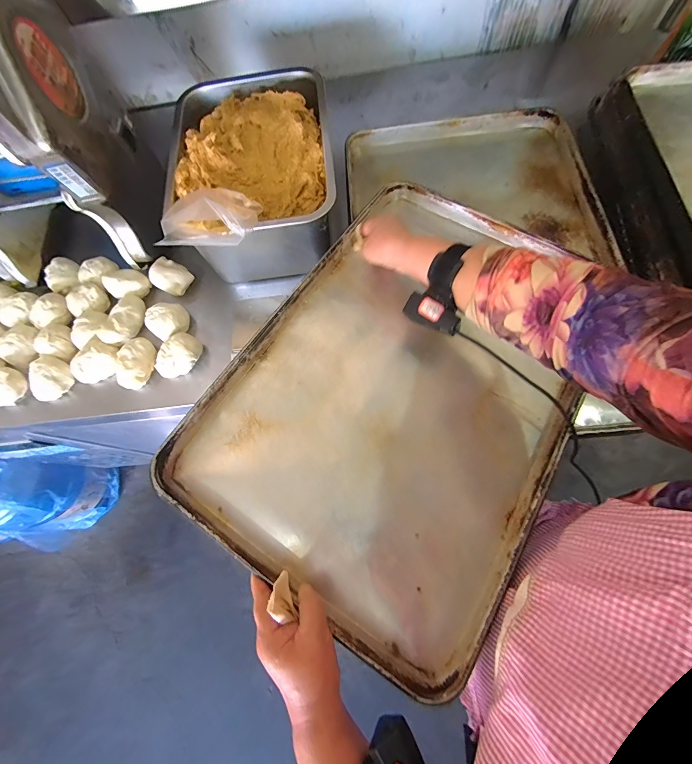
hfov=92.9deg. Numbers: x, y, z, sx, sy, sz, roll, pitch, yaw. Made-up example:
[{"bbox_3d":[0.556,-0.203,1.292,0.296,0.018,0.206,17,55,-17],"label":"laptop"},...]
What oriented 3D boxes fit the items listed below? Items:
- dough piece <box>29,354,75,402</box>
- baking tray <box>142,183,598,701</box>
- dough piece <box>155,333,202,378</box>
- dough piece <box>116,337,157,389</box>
[{"bbox_3d":[-0.516,-0.004,0.573,0.065,0.037,0.076,20,74,11],"label":"dough piece"},{"bbox_3d":[0.089,-0.016,0.449,0.398,0.049,0.591,30,71,15],"label":"baking tray"},{"bbox_3d":[-0.288,-0.046,0.563,0.054,0.038,0.080,40,78,16],"label":"dough piece"},{"bbox_3d":[-0.363,-0.035,0.569,0.062,0.040,0.083,-15,70,-1],"label":"dough piece"}]

